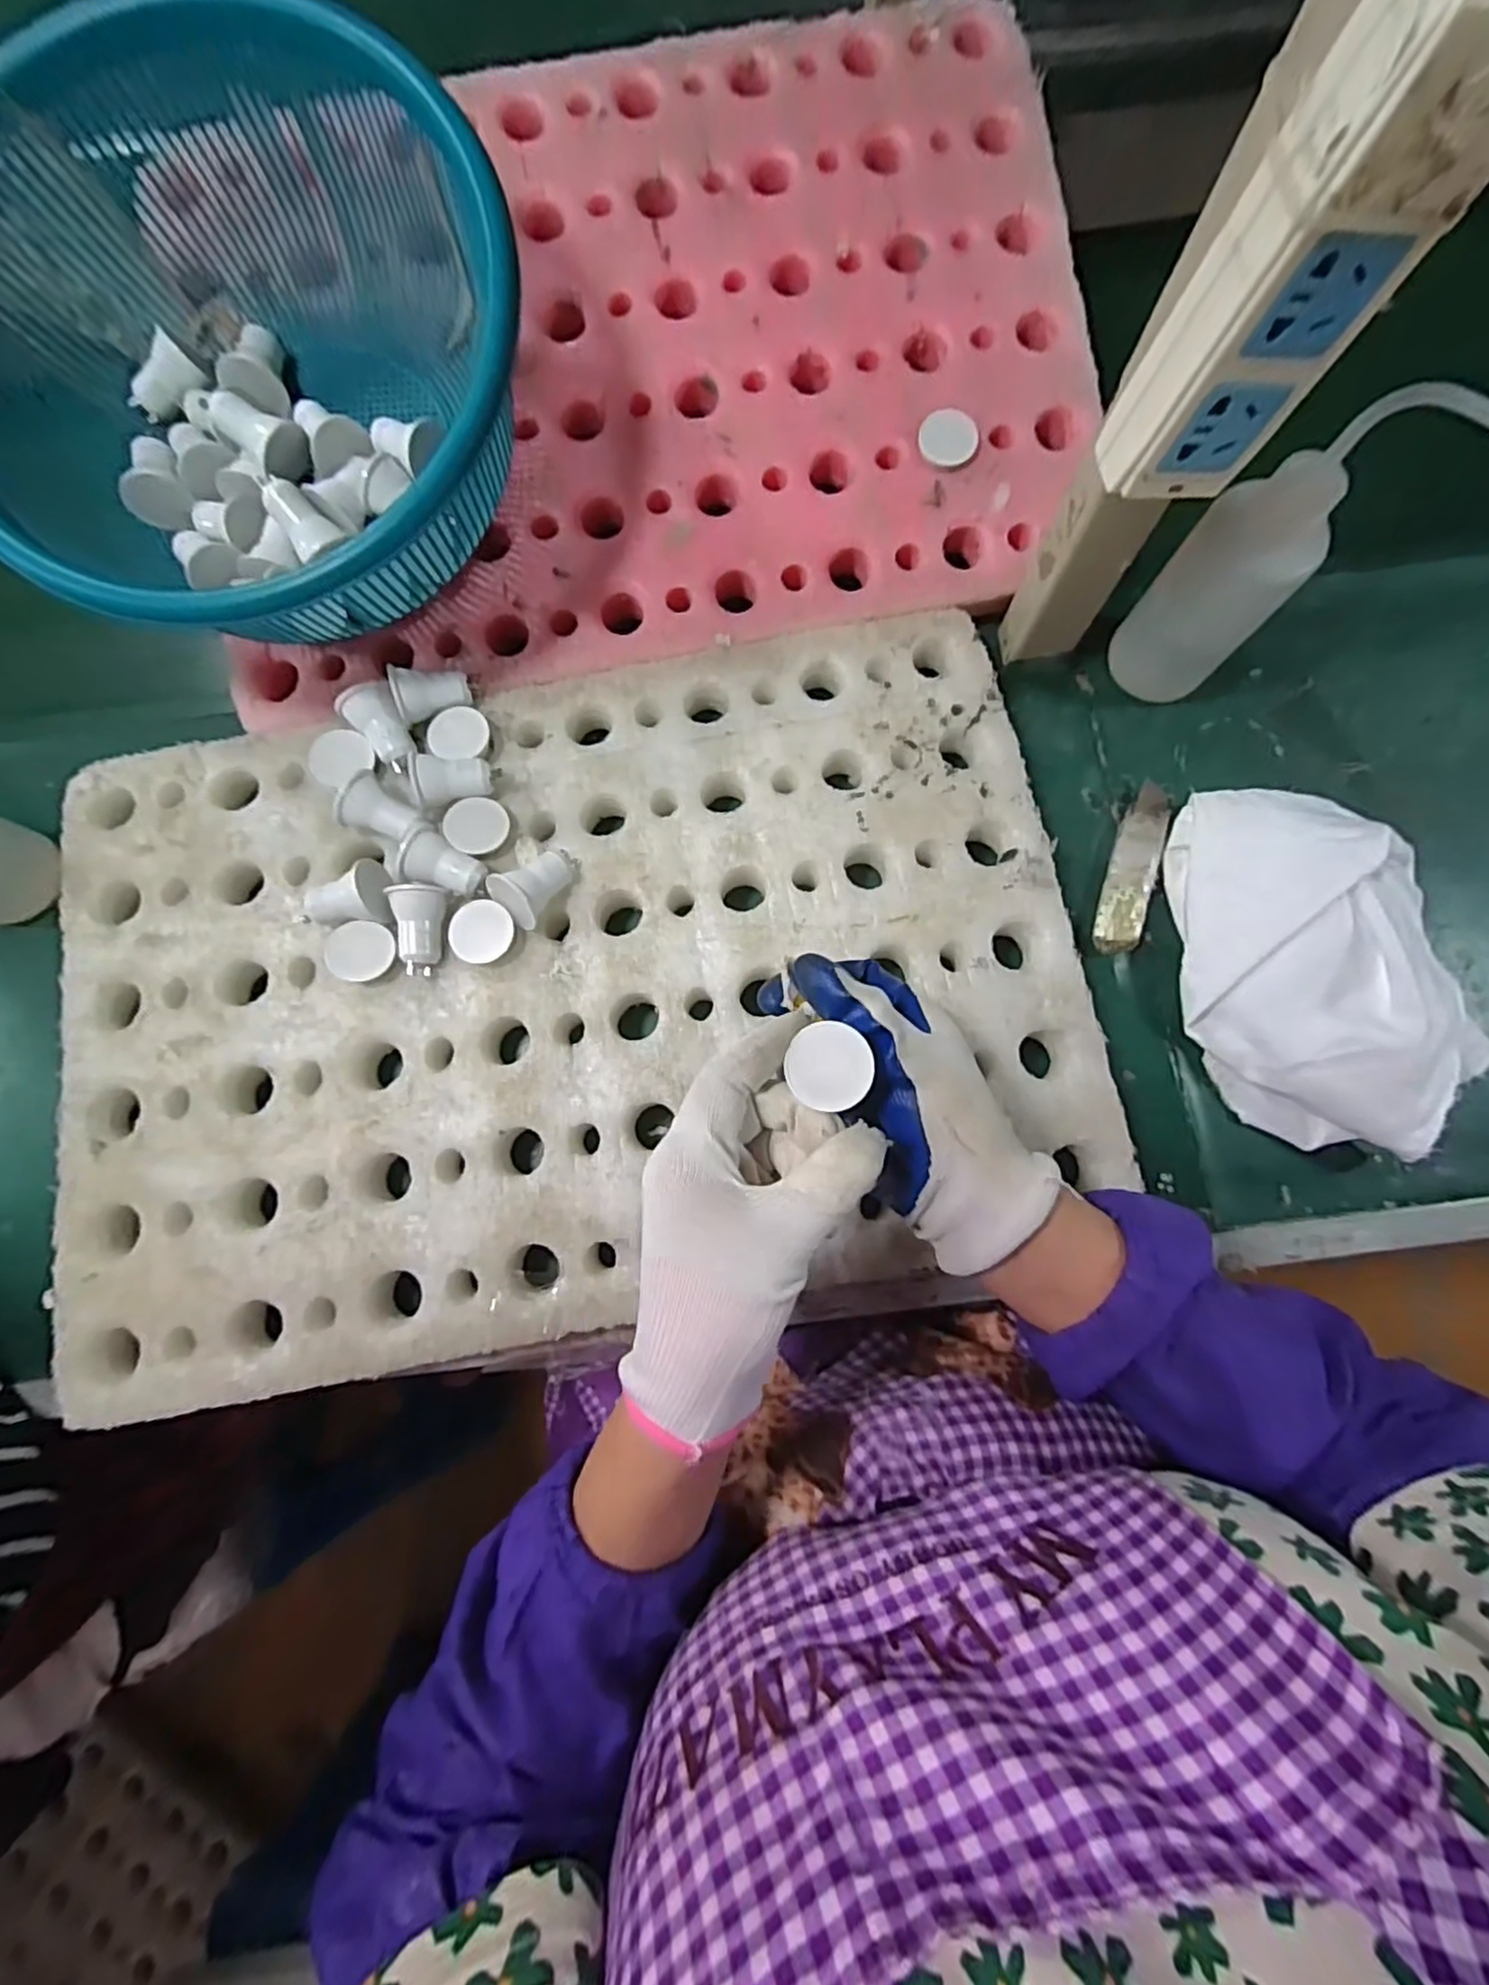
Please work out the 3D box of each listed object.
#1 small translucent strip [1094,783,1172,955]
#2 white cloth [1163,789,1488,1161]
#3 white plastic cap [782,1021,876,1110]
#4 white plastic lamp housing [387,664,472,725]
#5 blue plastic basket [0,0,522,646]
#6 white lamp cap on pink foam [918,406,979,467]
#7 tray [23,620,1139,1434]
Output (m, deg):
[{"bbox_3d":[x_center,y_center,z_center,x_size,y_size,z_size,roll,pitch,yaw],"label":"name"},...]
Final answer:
[{"bbox_3d":[0.234,-0.075,0.418,0.028,0.008,0.106,16,79,2],"label":"small translucent strip"},{"bbox_3d":[0.320,-0.018,0.383,0.128,0.054,0.199,-2,79,-2],"label":"white cloth"},{"bbox_3d":[0.033,0.030,0.274,0.030,0.004,0.033,0,91,14],"label":"white plastic cap"},{"bbox_3d":[-0.178,-0.170,0.398,0.038,0.028,0.026,-10,79,-3],"label":"white plastic lamp housing"},{"bbox_3d":[-0.256,-0.314,0.360,0.280,0.129,0.263,-33,80,-7],"label":"blue plastic basket"},{"bbox_3d":[0.123,-0.333,0.418,0.036,0.008,0.031,22,106,-2],"label":"white lamp cap on pink foam"},{"bbox_3d":[-0.095,-0.003,0.390,0.546,0.037,0.376,-10,79,-3],"label":"tray"}]

